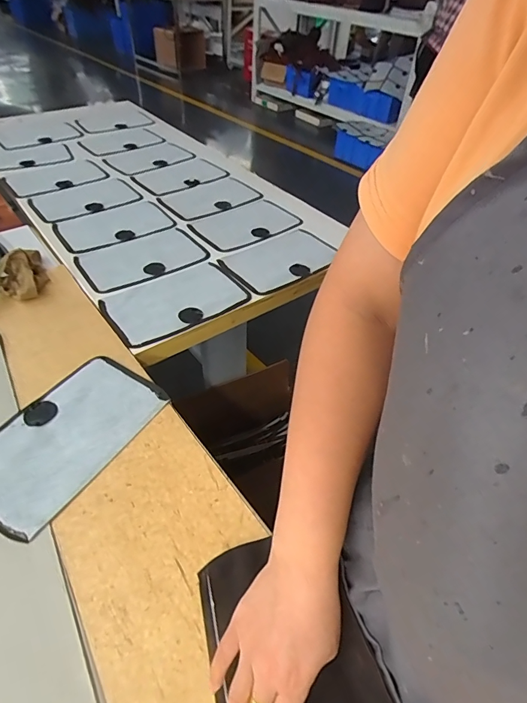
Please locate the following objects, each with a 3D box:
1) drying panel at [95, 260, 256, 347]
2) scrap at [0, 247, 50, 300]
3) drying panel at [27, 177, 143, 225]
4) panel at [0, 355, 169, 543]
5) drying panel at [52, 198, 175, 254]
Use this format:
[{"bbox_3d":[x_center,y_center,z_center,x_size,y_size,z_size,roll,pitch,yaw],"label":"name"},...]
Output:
[{"bbox_3d":[-0.146,-0.086,0.674,0.216,0.006,0.136,-29,53,-28],"label":"drying panel"},{"bbox_3d":[-0.413,-0.134,0.680,0.081,0.049,0.110,-22,50,-23],"label":"scrap"},{"bbox_3d":[-0.407,-0.352,0.928,0.221,0.012,0.148,-26,52,-26],"label":"drying panel"},{"bbox_3d":[-0.239,0.098,0.490,0.139,0.010,0.223,25,49,20],"label":"panel"},{"bbox_3d":[-0.315,-0.270,0.853,0.224,0.007,0.152,-23,51,-24],"label":"drying panel"}]

